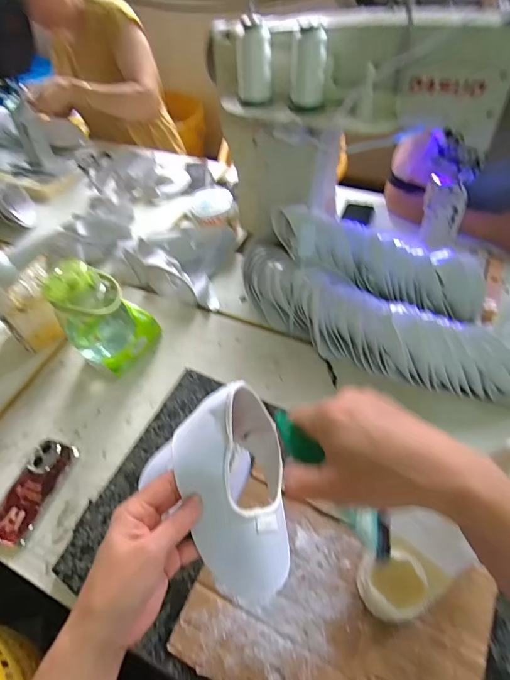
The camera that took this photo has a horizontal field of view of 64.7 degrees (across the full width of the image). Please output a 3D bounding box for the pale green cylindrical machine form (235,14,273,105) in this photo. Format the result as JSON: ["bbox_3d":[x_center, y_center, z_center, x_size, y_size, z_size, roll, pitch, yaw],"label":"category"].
[{"bbox_3d":[-0.002,-0.473,0.689,0.056,0.114,0.060,-4,53,2],"label":"pale green cylindrical machine form"}]

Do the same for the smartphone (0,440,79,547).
[{"bbox_3d":[-0.369,0.249,0.672,0.077,0.015,0.166,14,56,15],"label":"smartphone"}]

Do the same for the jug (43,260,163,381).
[{"bbox_3d":[-0.280,-0.048,0.750,0.104,0.200,0.134,26,60,22],"label":"jug"}]

